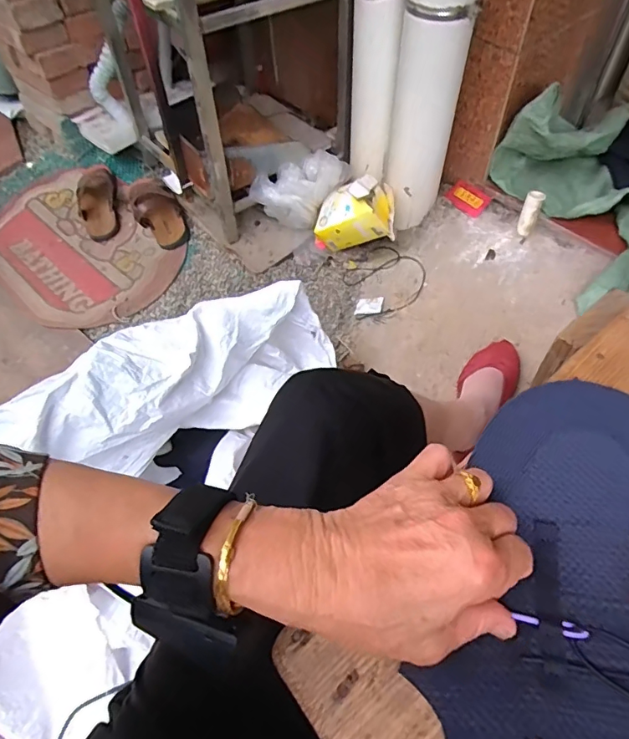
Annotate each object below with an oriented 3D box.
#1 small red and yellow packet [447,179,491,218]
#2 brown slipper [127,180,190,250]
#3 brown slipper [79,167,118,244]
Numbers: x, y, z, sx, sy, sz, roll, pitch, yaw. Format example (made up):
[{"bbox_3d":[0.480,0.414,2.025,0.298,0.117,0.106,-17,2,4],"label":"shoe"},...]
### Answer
[{"bbox_3d":[0.315,-0.356,1.003,0.049,0.018,0.091,-50,64,14],"label":"small red and yellow packet"},{"bbox_3d":[-0.371,-0.382,1.133,0.107,0.082,0.228,-25,59,-12],"label":"brown slipper"},{"bbox_3d":[-0.536,-0.416,1.198,0.100,0.049,0.223,-17,57,-7],"label":"brown slipper"}]

